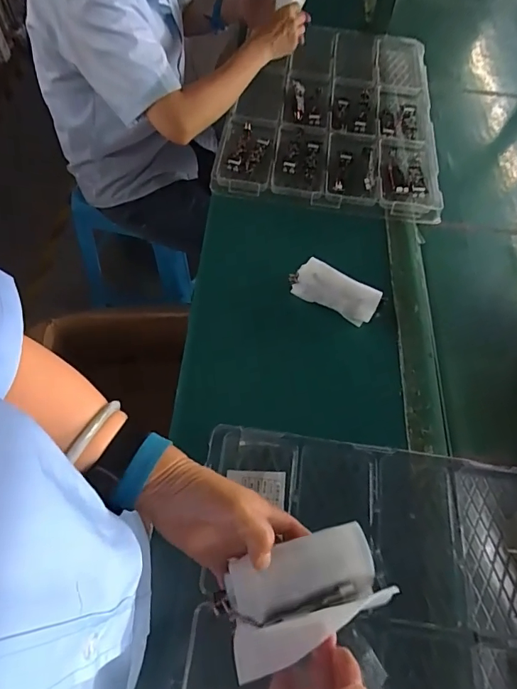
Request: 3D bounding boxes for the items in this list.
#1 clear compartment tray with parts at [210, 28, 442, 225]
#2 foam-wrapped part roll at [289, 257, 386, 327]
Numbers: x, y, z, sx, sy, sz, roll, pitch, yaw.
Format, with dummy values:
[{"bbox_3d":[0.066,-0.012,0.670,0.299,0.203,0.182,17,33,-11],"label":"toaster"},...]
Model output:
[{"bbox_3d":[0.154,-0.488,0.889,0.391,0.032,0.574,9,61,1],"label":"clear compartment tray with parts"},{"bbox_3d":[0.114,-0.076,0.645,0.134,0.047,0.051,27,63,11],"label":"foam-wrapped part roll"}]

